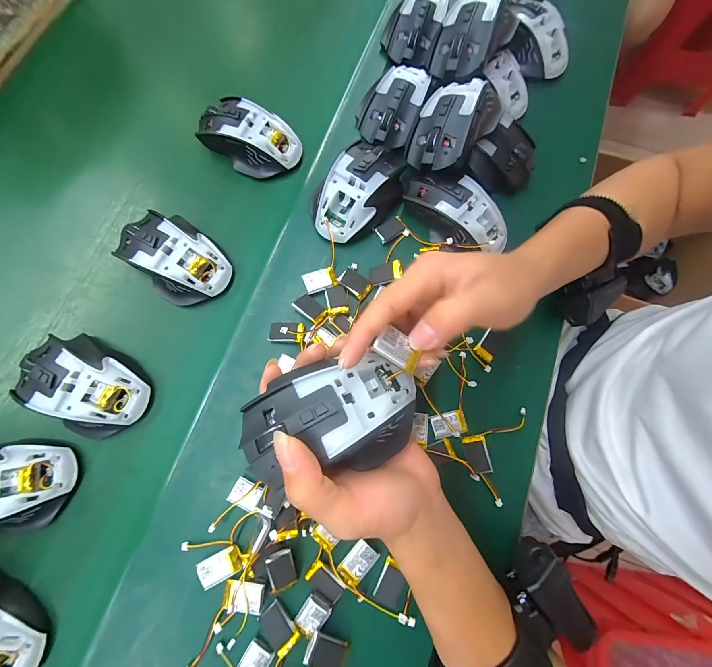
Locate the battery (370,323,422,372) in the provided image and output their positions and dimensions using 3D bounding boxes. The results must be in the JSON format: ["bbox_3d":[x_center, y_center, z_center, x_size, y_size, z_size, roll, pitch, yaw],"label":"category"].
[{"bbox_3d":[0.026,0.011,0.196,0.030,0.005,0.017,34,75,-11],"label":"battery"}]

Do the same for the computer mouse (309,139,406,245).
[{"bbox_3d":[0.006,-0.149,0.321,0.066,0.034,0.119,34,78,7],"label":"computer mouse"}]

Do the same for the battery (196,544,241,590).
[{"bbox_3d":[-0.109,0.188,0.254,0.030,0.009,0.020,-27,78,-7],"label":"battery"}]

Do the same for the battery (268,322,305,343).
[{"bbox_3d":[-0.065,-0.002,0.299,0.031,0.010,0.021,3,77,0],"label":"battery"}]

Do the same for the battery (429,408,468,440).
[{"bbox_3d":[0.083,0.081,0.281,0.030,0.004,0.022,-12,77,-3],"label":"battery"}]

